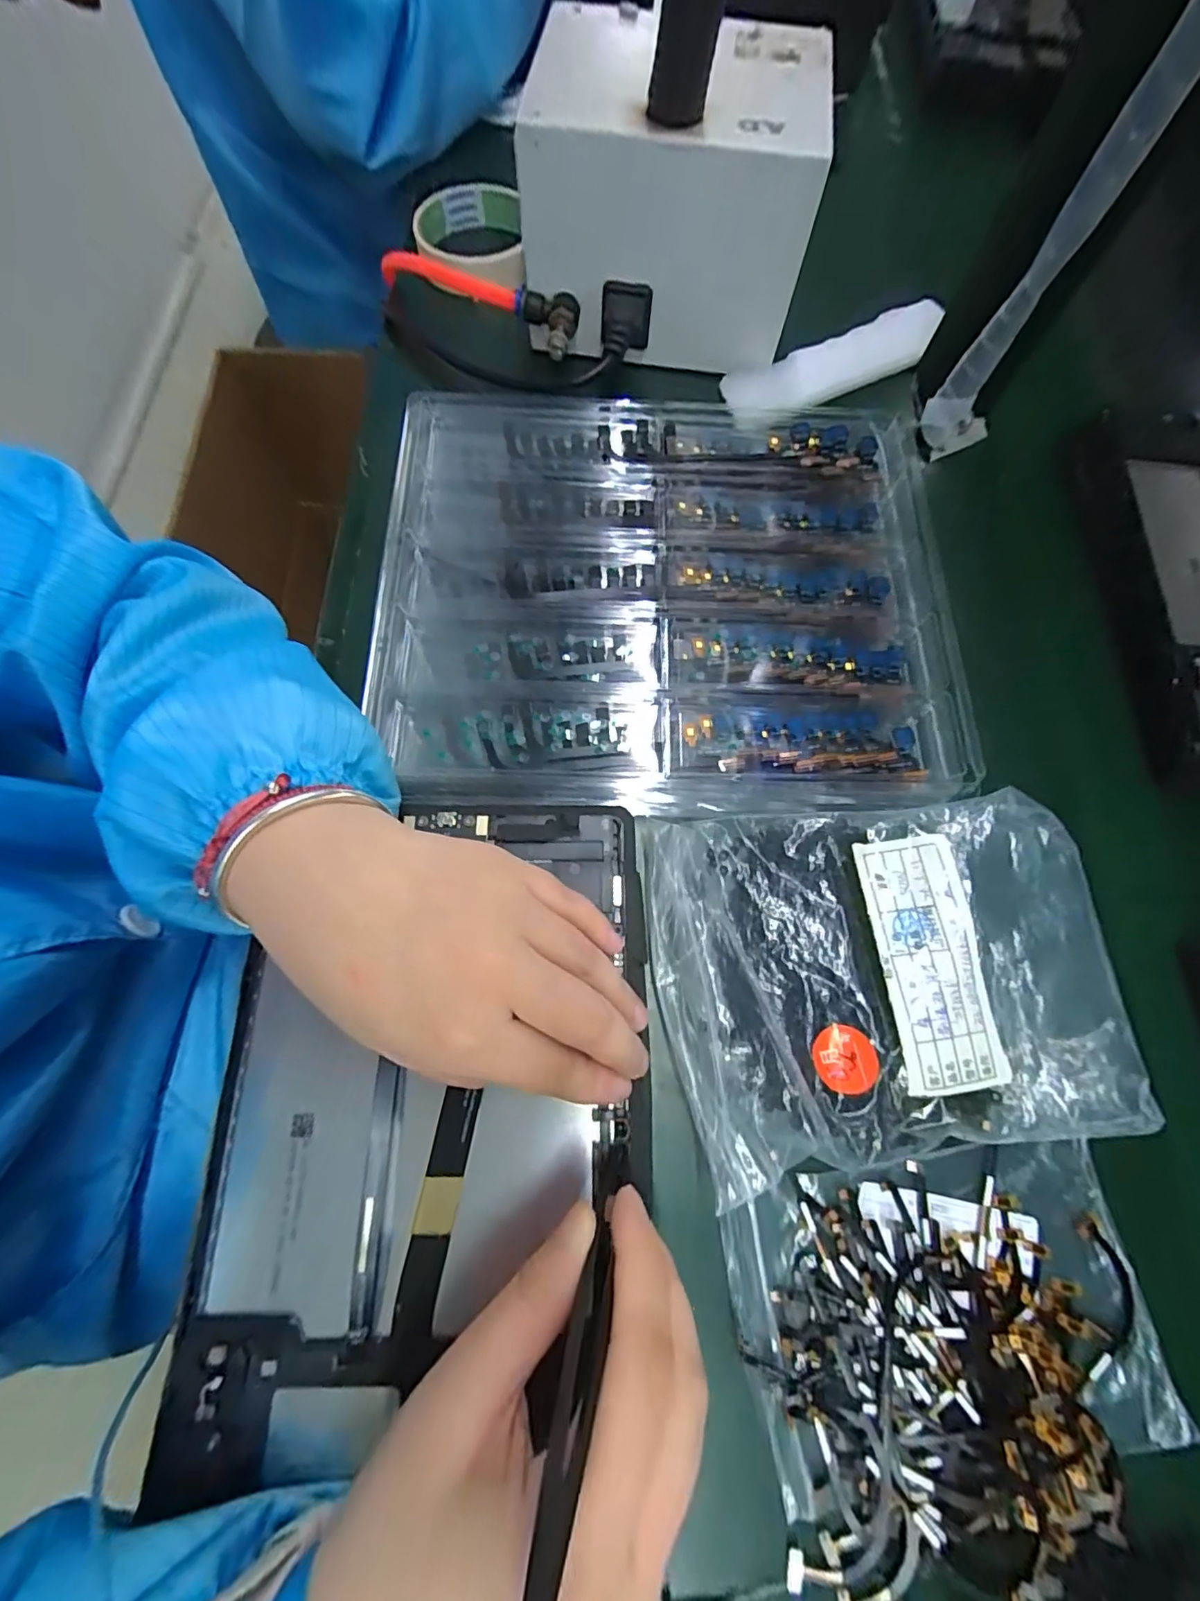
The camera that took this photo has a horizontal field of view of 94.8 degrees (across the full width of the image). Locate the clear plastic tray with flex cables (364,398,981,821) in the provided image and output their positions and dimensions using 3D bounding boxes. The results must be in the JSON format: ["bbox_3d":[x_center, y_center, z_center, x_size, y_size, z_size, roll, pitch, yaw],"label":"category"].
[{"bbox_3d":[0.031,-0.105,0.271,0.270,0.017,0.225,3,75,0],"label":"clear plastic tray with flex cables"}]

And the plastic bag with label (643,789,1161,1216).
[{"bbox_3d":[0.111,0.070,0.216,0.171,0.022,0.137,-4,75,-2],"label":"plastic bag with label"}]

